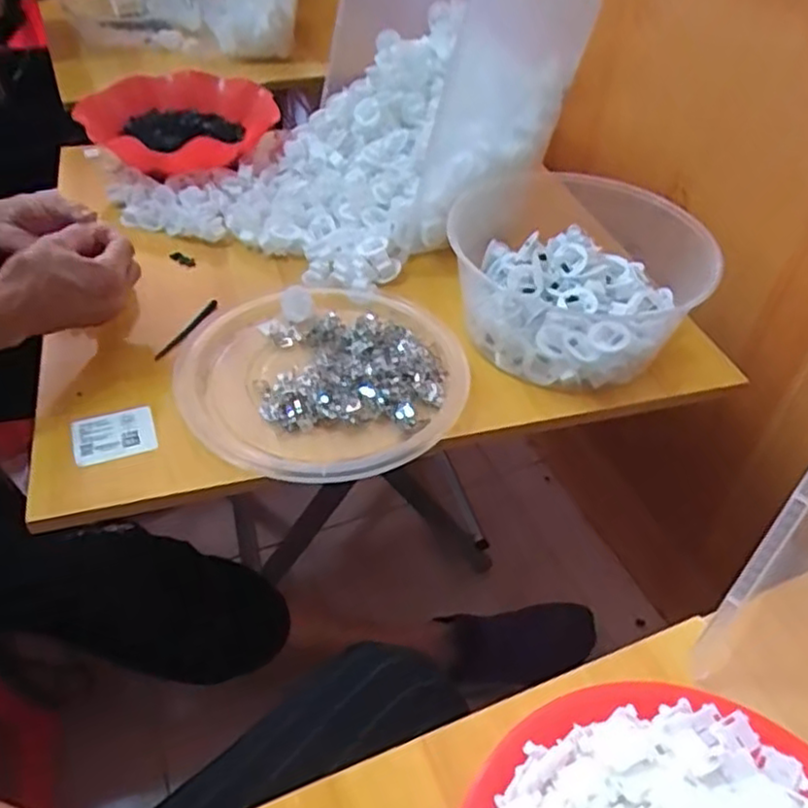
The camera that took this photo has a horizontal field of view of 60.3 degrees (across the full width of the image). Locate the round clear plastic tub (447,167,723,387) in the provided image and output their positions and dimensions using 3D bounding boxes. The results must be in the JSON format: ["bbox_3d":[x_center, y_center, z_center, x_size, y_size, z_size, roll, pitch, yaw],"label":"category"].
[{"bbox_3d":[0.158,-0.130,0.659,0.239,0.094,0.233,1,44,-1],"label":"round clear plastic tub"}]

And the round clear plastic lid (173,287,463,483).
[{"bbox_3d":[-0.068,-0.021,0.587,0.227,0.024,0.223,1,44,-1],"label":"round clear plastic lid"}]

